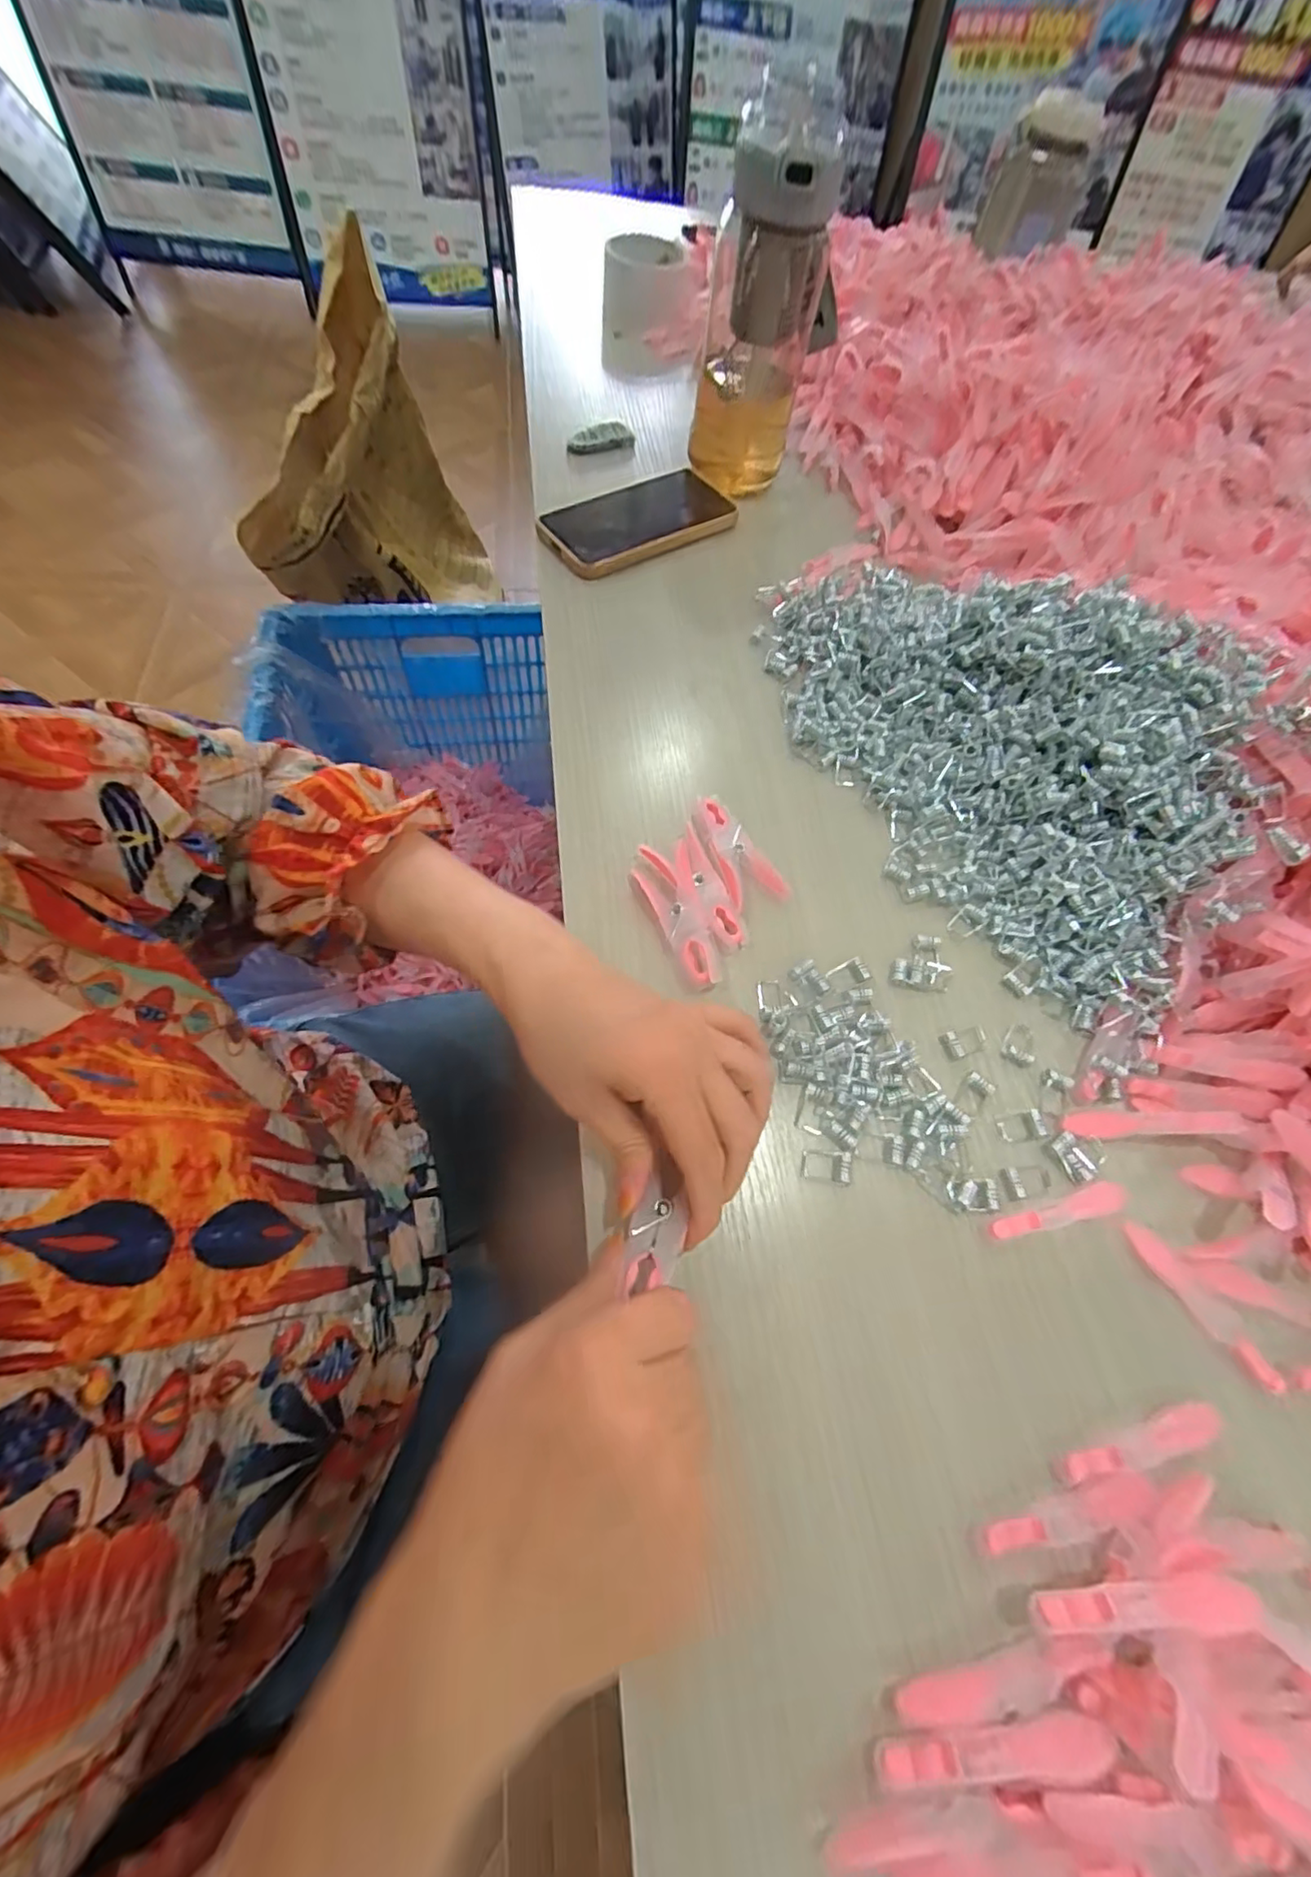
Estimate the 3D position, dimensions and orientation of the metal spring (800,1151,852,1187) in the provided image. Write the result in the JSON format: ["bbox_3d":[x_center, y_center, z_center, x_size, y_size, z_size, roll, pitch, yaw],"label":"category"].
[{"bbox_3d":[0.081,0.107,0.288,0.024,0.005,0.015,13,63,0],"label":"metal spring"}]

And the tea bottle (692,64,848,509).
[{"bbox_3d":[0.076,-0.465,0.456,0.080,0.205,0.064,7,63,-3],"label":"tea bottle"}]

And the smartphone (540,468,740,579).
[{"bbox_3d":[-0.013,-0.342,0.498,0.161,0.018,0.084,-29,70,-19],"label":"smartphone"}]

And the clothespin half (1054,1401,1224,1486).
[{"bbox_3d":[0.198,0.206,0.248,0.077,0.005,0.013,-9,65,-10],"label":"clothespin half"}]

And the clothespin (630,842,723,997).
[{"bbox_3d":[0.011,-0.014,0.333,0.023,0.012,0.089,-21,68,-16],"label":"clothespin"}]

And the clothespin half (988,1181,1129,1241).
[{"bbox_3d":[0.191,0.129,0.287,0.074,0.005,0.013,-11,65,-11],"label":"clothespin half"}]

